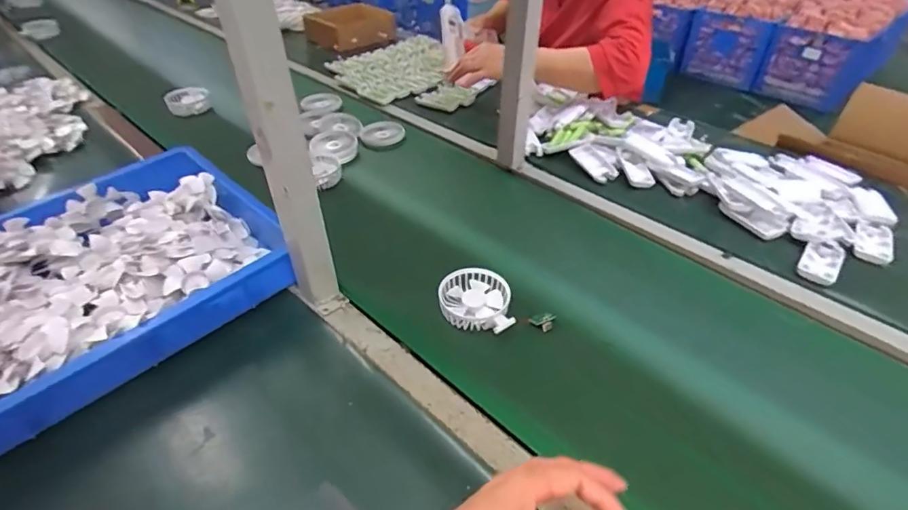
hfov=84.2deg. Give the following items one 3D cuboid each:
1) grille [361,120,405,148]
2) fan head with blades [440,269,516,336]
[{"bbox_3d":[-0.143,-0.242,0.998,0.083,0.027,0.083,0,42,0],"label":"grille"},{"bbox_3d":[0.032,0.060,0.644,0.098,0.036,0.085,17,45,18],"label":"fan head with blades"}]

